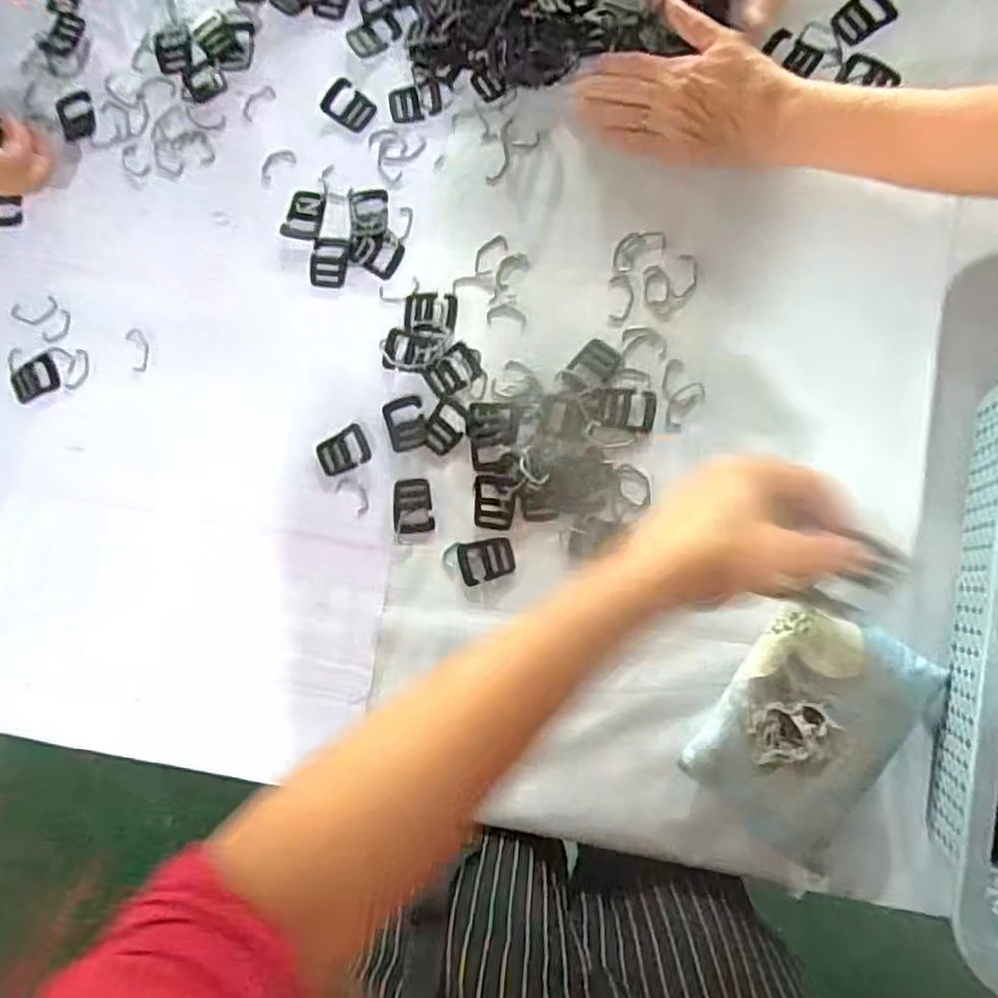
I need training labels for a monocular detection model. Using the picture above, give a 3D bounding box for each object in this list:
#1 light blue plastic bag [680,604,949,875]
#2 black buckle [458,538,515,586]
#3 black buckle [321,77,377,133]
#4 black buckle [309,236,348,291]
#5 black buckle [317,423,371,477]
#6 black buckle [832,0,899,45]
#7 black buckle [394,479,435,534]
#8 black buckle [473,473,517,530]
[{"bbox_3d":[0.218,0.162,0.493,0.126,0.037,0.158,34,92,8],"label":"light blue plastic bag"},{"bbox_3d":[-0.010,0.046,0.544,0.041,0.004,0.032,-15,85,7],"label":"black buckle"},{"bbox_3d":[-0.128,-0.333,0.596,0.032,0.004,0.047,-45,82,3],"label":"black buckle"},{"bbox_3d":[-0.141,-0.197,0.588,0.031,0.004,0.045,5,87,8],"label":"black buckle"},{"bbox_3d":[-0.126,-0.038,0.574,0.043,0.004,0.032,-28,83,6],"label":"black buckle"},{"bbox_3d":[0.279,-0.369,0.537,0.041,0.009,0.030,-34,83,5],"label":"black buckle"},{"bbox_3d":[-0.068,0.006,0.562,0.031,0.004,0.042,-5,86,8],"label":"black buckle"},{"bbox_3d":[-0.004,0.003,0.551,0.033,0.004,0.041,9,88,8],"label":"black buckle"}]

